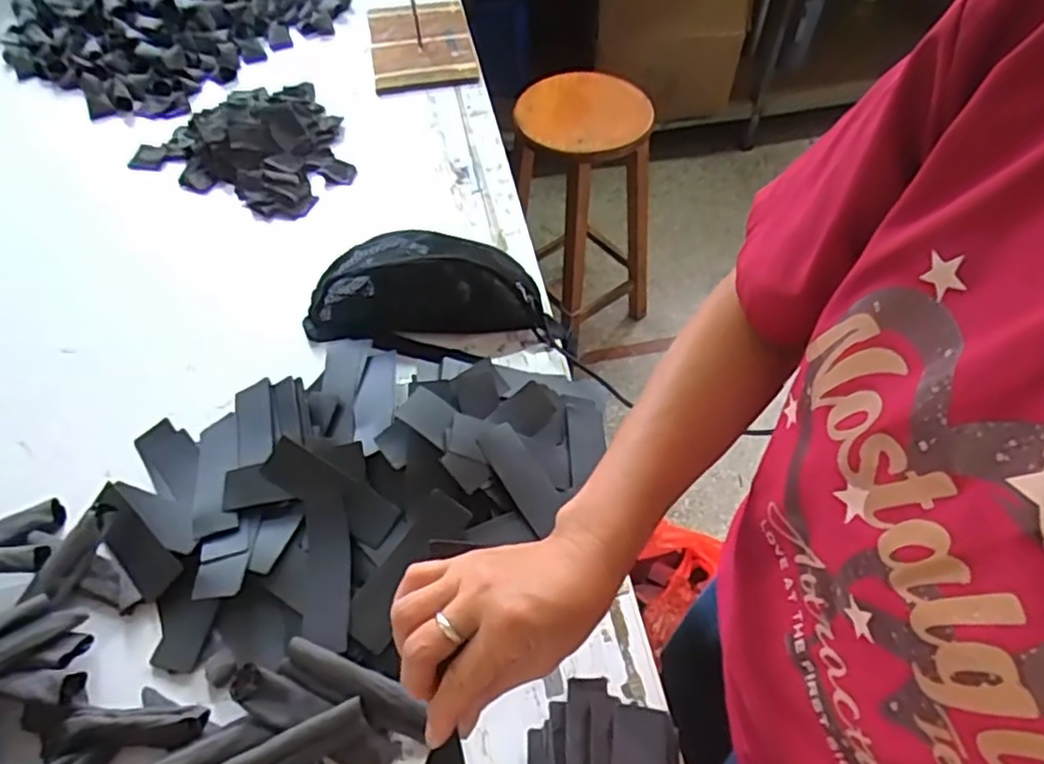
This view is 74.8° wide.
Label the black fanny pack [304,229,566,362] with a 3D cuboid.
[{"bbox_3d":[-0.110,-0.107,0.845,0.305,0.085,0.139,8,55,8],"label":"black fanny pack"}]

